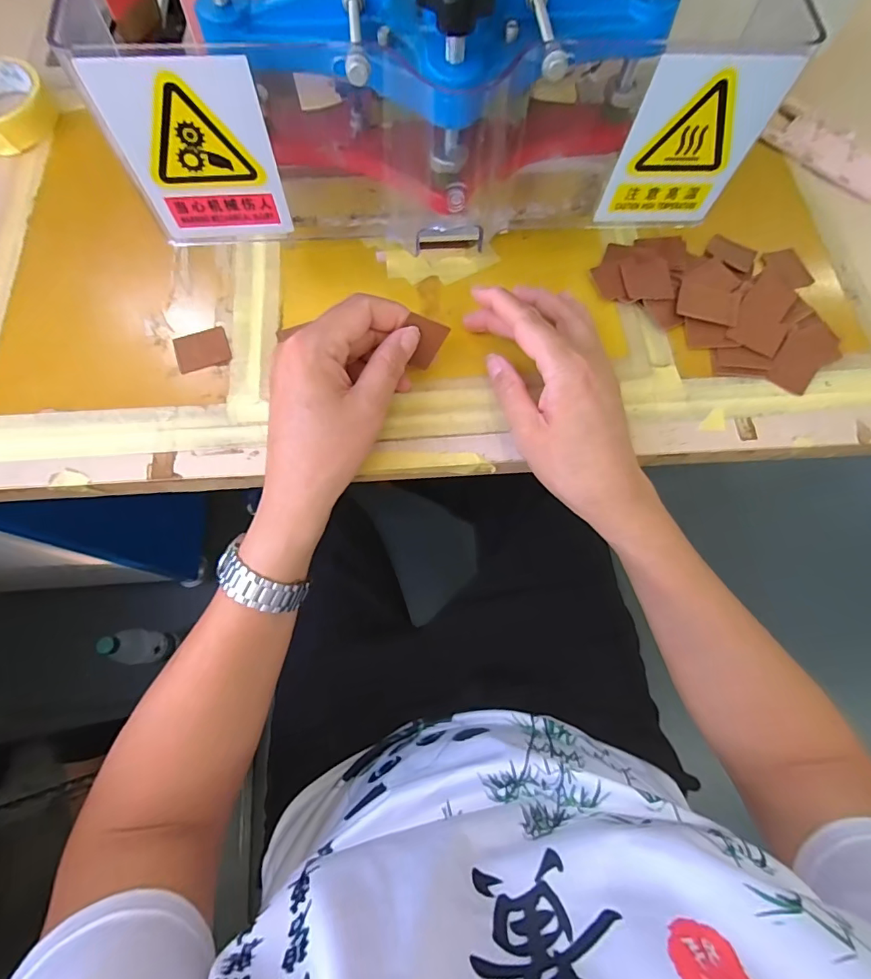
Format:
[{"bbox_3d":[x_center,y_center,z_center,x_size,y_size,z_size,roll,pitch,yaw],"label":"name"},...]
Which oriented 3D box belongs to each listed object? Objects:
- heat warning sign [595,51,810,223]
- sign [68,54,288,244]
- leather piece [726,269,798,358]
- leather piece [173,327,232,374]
[{"bbox_3d":[0.153,-0.208,0.287,0.078,0.097,0.006,-4,70,-3],"label":"heat warning sign"},{"bbox_3d":[-0.133,-0.188,0.267,0.078,0.097,0.006,-7,72,-4],"label":"sign"},{"bbox_3d":[0.265,-0.141,0.374,0.039,0.004,0.070,32,79,0],"label":"leather piece"},{"bbox_3d":[-0.181,-0.109,0.361,0.040,0.004,0.029,-18,73,-8],"label":"leather piece"}]

